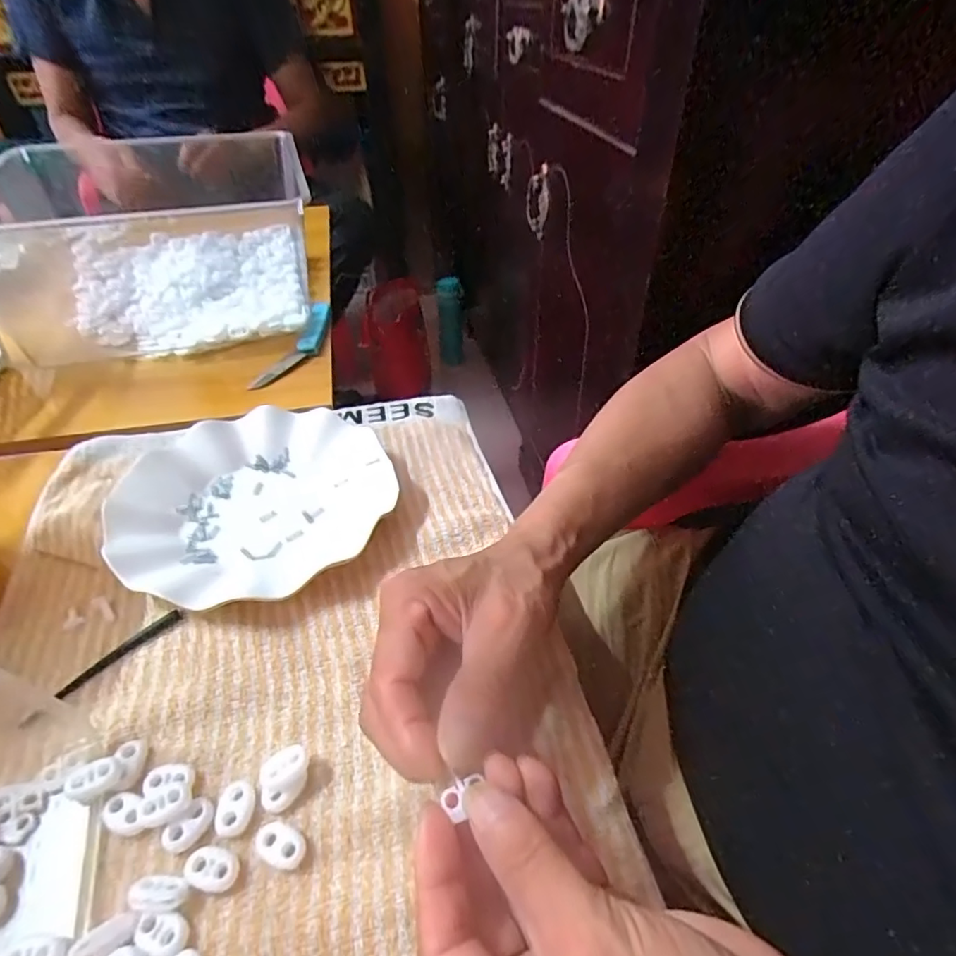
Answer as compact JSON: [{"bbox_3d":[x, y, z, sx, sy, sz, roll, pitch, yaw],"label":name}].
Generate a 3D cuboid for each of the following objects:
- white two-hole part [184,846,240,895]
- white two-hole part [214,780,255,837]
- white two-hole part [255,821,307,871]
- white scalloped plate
[{"bbox_3d":[-0.113,0.166,0.237,0.022,0.004,0.015,7,43,6],"label":"white two-hole part"},{"bbox_3d":[-0.111,0.149,0.253,0.015,0.004,0.022,-5,44,-7],"label":"white two-hole part"},{"bbox_3d":[-0.086,0.162,0.245,0.023,0.005,0.015,20,46,19],"label":"white two-hole part"},{"bbox_3d":[-0.152,0.013,0.389,0.178,0.021,0.181,1,43,-1],"label":"white scalloped plate"}]

